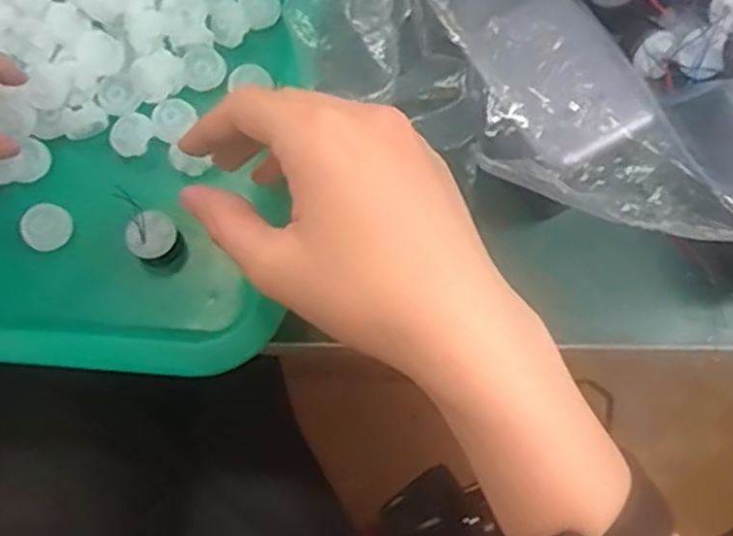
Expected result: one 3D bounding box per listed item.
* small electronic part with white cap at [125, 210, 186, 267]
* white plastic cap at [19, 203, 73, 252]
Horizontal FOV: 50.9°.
[{"bbox_3d":[-0.092,-0.013,0.335,0.022,0.014,0.021,-1,72,2],"label":"small electronic part with white cap"},{"bbox_3d":[-0.143,-0.018,0.344,0.021,0.004,0.021,0,94,-7],"label":"white plastic cap"}]

